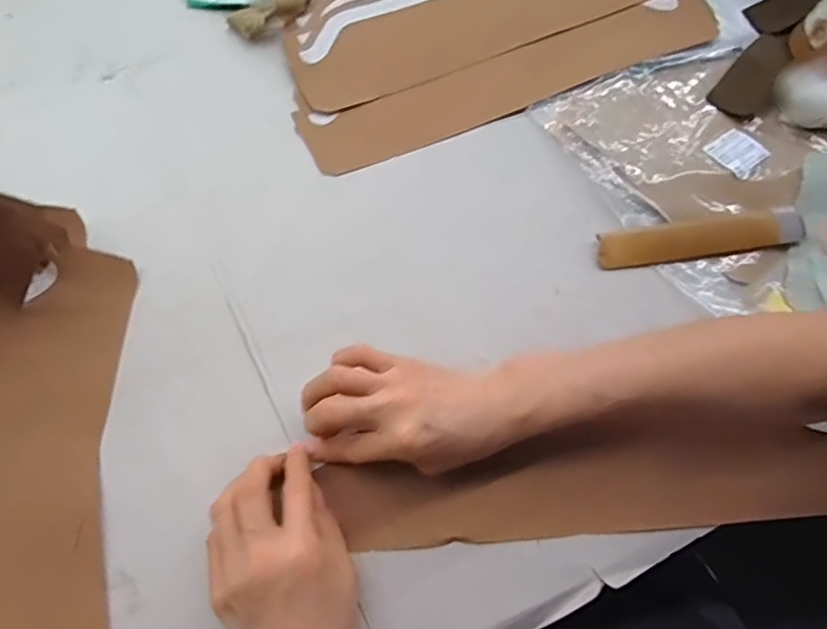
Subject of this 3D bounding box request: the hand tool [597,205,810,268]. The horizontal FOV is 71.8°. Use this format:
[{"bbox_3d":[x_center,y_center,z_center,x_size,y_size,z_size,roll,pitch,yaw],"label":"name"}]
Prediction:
[{"bbox_3d":[0.235,-0.063,0.467,0.171,0.014,0.030,-8,68,-5],"label":"hand tool"}]

